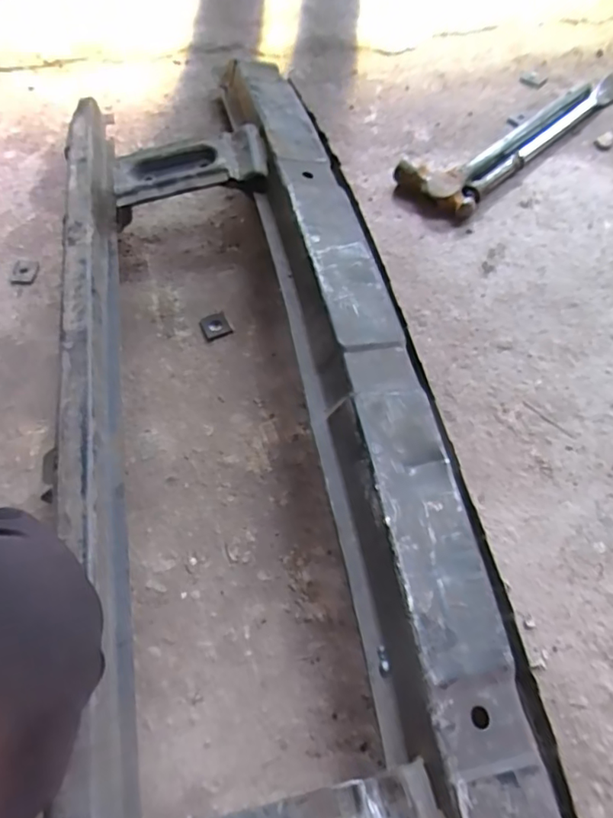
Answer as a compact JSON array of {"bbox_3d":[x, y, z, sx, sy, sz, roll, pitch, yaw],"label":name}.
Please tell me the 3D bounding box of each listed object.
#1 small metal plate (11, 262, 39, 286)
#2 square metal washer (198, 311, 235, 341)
[{"bbox_3d":[-0.376,-0.183,0.744,0.031,0.007,0.046,-5,59,-1],"label":"small metal plate"},{"bbox_3d":[-0.112,-0.100,0.682,0.033,0.008,0.036,-25,62,-12],"label":"square metal washer"}]

